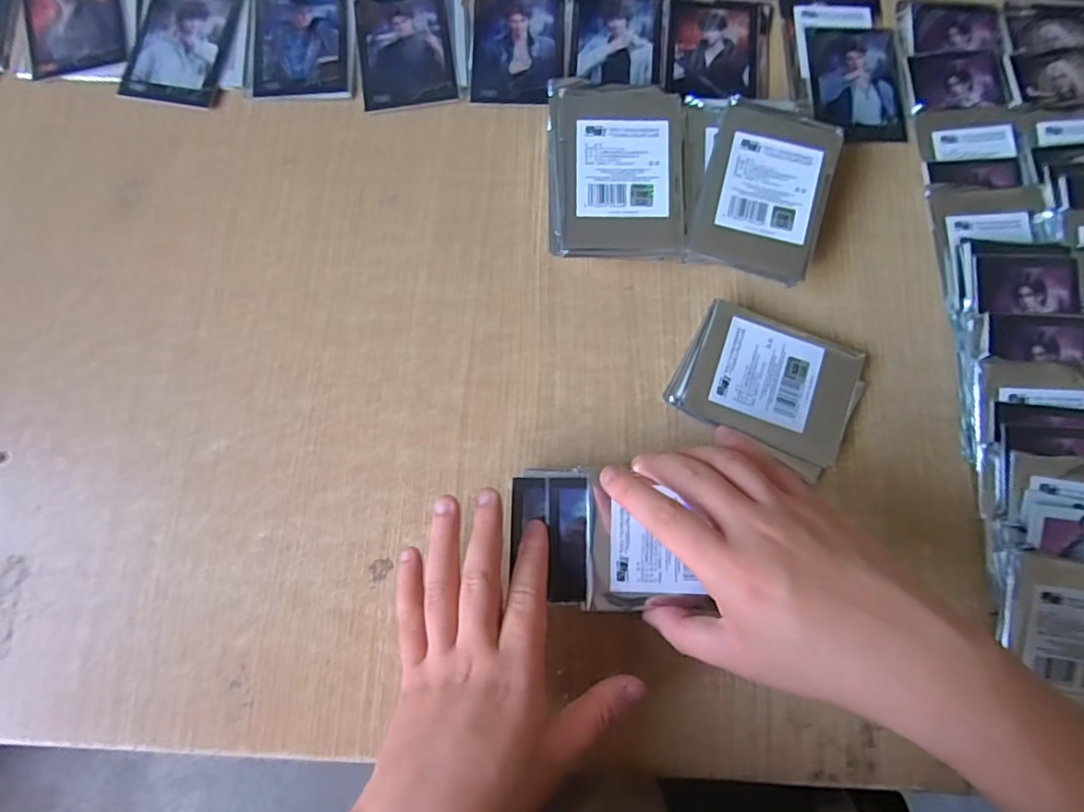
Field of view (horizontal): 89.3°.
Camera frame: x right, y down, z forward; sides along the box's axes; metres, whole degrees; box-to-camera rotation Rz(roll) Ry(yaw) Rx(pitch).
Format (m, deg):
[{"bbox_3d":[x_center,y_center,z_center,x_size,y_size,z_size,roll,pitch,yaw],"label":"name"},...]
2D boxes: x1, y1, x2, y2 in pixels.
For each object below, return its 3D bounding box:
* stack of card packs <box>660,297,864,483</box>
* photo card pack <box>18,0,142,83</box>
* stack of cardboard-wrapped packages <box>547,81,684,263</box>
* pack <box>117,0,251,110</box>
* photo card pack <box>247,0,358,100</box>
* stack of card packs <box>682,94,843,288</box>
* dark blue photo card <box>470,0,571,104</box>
[{"bbox_3d":[0.152,-0.018,0.363,0.113,0.016,0.091,27,80,3],"label":"stack of card packs"},{"bbox_3d":[-0.346,-0.293,0.410,0.083,0.004,0.109,-6,80,-2],"label":"photo card pack"},{"bbox_3d":[0.050,-0.160,0.374,0.089,0.043,0.123,-1,80,-2],"label":"stack of cardboard-wrapped packages"},{"bbox_3d":[-0.263,-0.281,0.411,0.082,0.004,0.122,1,80,-1],"label":"pack"},{"bbox_3d":[-0.180,-0.281,0.414,0.077,0.004,0.105,-2,80,-2],"label":"photo card pack"},{"bbox_3d":[0.141,-0.147,0.376,0.097,0.039,0.115,12,80,1],"label":"stack of card packs"},{"bbox_3d":[-0.016,-0.275,0.416,0.073,0.004,0.096,1,80,-1],"label":"dark blue photo card"}]

